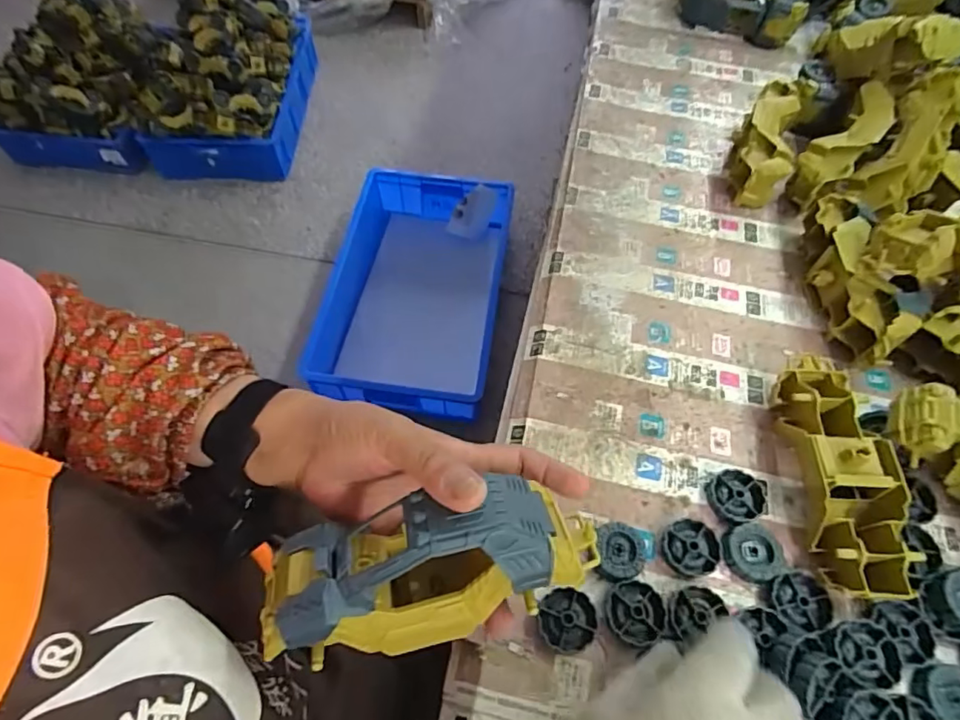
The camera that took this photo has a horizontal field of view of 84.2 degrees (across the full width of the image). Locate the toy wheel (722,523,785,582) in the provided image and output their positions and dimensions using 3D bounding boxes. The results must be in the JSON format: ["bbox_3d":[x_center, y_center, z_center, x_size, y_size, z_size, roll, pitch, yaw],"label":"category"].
[{"bbox_3d":[0.191,0.136,0.375,0.039,0.014,0.038,1,59,-1],"label":"toy wheel"}]

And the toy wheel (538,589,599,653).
[{"bbox_3d":[0.057,0.172,0.352,0.036,0.011,0.038,1,59,-1],"label":"toy wheel"}]

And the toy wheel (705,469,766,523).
[{"bbox_3d":[0.191,0.102,0.397,0.039,0.013,0.039,1,59,-1],"label":"toy wheel"}]

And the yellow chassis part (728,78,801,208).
[{"bbox_3d":[0.312,-0.237,0.584,0.057,0.056,0.180,23,61,12],"label":"yellow chassis part"}]

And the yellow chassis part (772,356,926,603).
[{"bbox_3d":[0.262,0.079,0.392,0.061,0.053,0.179,6,59,2],"label":"yellow chassis part"}]

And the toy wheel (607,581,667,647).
[{"bbox_3d":[0.103,0.169,0.353,0.037,0.012,0.037,1,59,-1],"label":"toy wheel"}]

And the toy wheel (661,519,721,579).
[{"bbox_3d":[0.148,0.133,0.376,0.038,0.011,0.038,1,59,-1],"label":"toy wheel"}]

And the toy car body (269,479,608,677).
[{"bbox_3d":[-0.024,0.106,0.271,0.168,0.063,0.063,-12,60,-5],"label":"toy car body"}]

